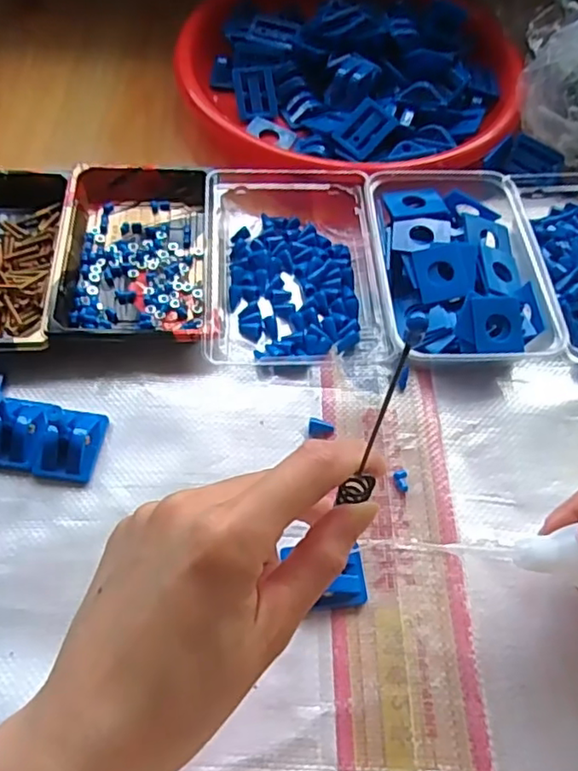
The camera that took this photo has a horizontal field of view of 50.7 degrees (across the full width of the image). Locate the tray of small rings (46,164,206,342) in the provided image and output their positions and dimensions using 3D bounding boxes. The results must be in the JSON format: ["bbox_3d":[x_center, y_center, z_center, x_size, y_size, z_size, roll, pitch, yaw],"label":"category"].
[{"bbox_3d":[-0.109,-0.096,0.435,0.097,0.025,0.159,-1,58,-3],"label":"tray of small rings"}]

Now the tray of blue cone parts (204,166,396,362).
[{"bbox_3d":[0.002,-0.092,0.435,0.122,0.028,0.164,-2,58,-4],"label":"tray of blue cone parts"}]

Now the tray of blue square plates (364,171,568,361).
[{"bbox_3d":[0.115,-0.082,0.429,0.110,0.037,0.156,-2,58,-4],"label":"tray of blue square plates"}]

